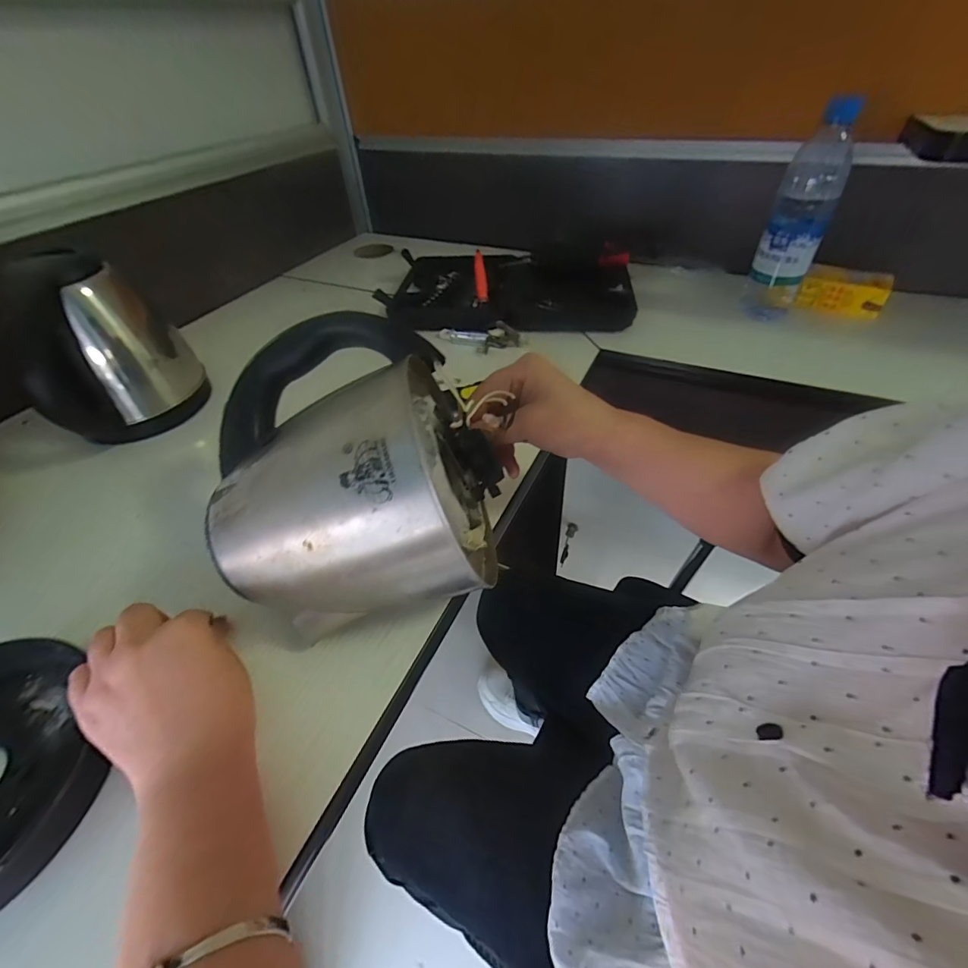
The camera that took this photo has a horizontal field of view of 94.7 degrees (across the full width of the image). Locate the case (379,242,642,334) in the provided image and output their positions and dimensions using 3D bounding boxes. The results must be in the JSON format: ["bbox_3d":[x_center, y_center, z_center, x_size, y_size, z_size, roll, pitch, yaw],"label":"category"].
[{"bbox_3d":[0.036,-0.295,0.663,0.349,0.045,0.207,3,46,7],"label":"case"}]

